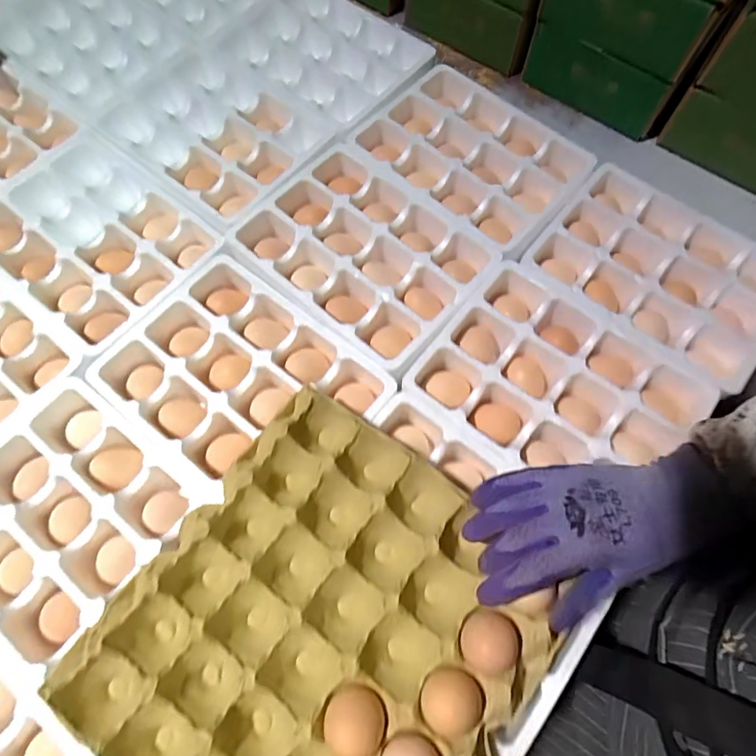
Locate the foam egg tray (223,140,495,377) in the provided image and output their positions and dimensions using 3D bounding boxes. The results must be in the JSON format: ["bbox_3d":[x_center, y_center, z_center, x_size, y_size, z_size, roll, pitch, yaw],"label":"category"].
[{"bbox_3d":[-0.017,-0.137,0.559,0.254,0.054,0.192,39,72,14],"label":"foam egg tray"}]

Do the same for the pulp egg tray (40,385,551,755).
[{"bbox_3d":[-0.038,0.188,0.375,0.270,0.049,0.287,33,71,12],"label":"pulp egg tray"}]

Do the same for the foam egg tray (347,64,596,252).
[{"bbox_3d":[0.110,-0.265,0.607,0.247,0.043,0.208,36,72,13],"label":"foam egg tray"}]

